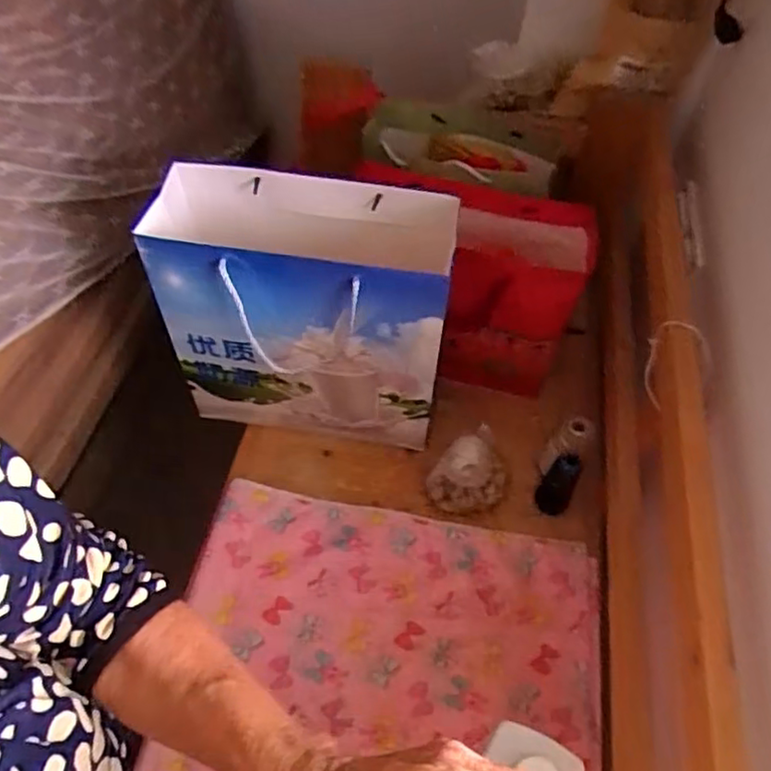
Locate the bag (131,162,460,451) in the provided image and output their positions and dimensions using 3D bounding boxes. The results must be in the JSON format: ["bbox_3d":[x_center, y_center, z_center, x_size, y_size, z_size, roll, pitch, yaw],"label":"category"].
[{"bbox_3d":[-0.092,-0.080,0.820,0.331,0.332,0.155,11,54,6],"label":"bag"}]

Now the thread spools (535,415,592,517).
[{"bbox_3d":[0.224,0.099,0.812,0.049,0.111,0.104,11,54,8],"label":"thread spools"}]

